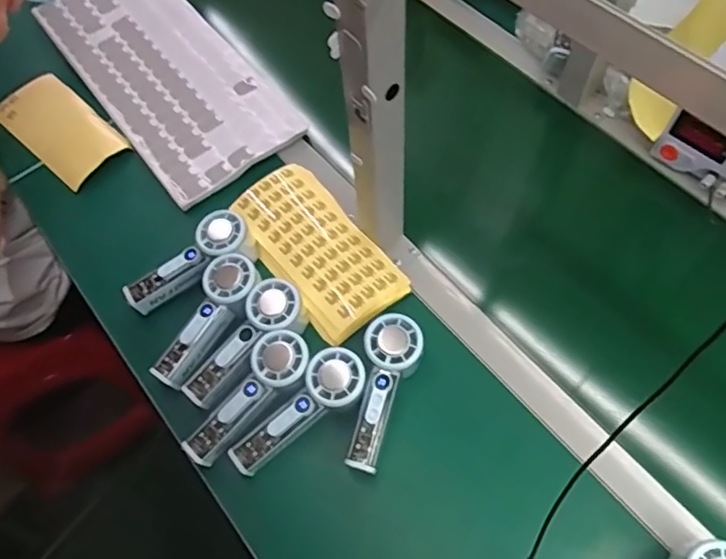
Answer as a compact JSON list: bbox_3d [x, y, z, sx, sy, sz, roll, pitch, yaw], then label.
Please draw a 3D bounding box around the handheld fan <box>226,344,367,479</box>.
[{"bbox_3d":[-0.063,0.132,0.571,0.154,0.025,0.053,-43,68,-2],"label":"handheld fan"}]

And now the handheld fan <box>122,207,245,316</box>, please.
[{"bbox_3d":[-0.200,-0.019,0.656,0.153,0.029,0.054,-41,67,1],"label":"handheld fan"}]

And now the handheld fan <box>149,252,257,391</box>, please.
[{"bbox_3d":[-0.165,0.045,0.622,0.064,0.032,0.153,29,82,17],"label":"handheld fan"}]

